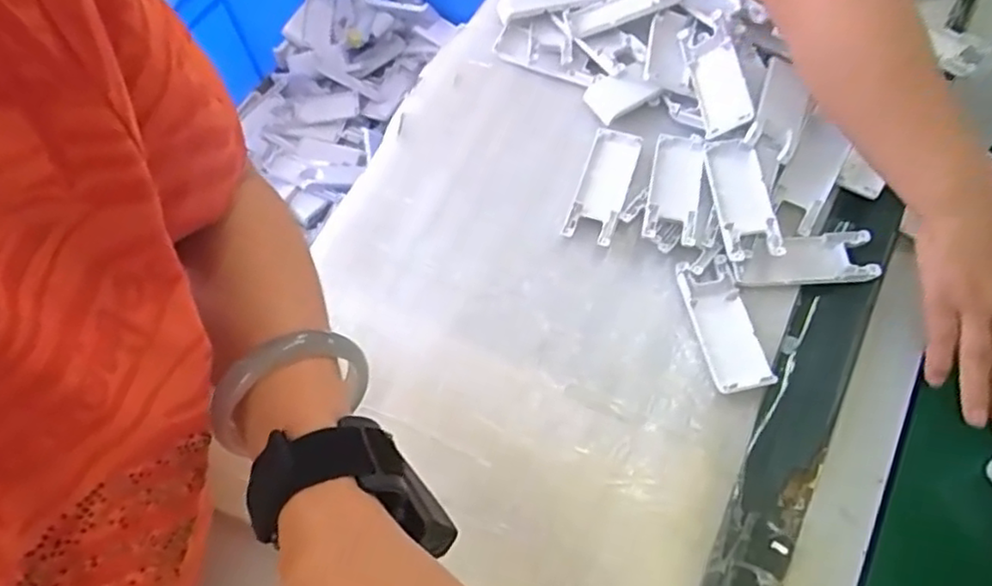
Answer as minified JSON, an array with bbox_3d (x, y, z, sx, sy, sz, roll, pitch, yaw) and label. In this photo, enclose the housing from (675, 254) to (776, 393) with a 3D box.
[{"bbox_3d":[0.167,0.022,0.489,0.041,0.013,0.103,-10,64,-3],"label":"housing"}]

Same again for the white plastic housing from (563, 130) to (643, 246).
[{"bbox_3d":[0.088,-0.088,0.546,0.039,0.010,0.104,17,66,10],"label":"white plastic housing"}]

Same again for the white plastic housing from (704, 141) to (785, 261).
[{"bbox_3d":[0.190,-0.071,0.519,0.037,0.022,0.103,-3,64,0],"label":"white plastic housing"}]

